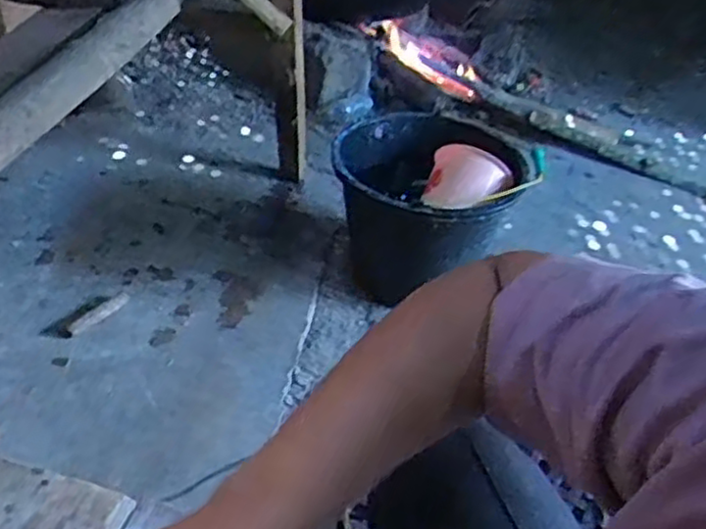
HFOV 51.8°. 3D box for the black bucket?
[{"bbox_3d":[0.131,-0.096,1.275,0.339,0.269,0.310,6,39,-2],"label":"black bucket"}]

